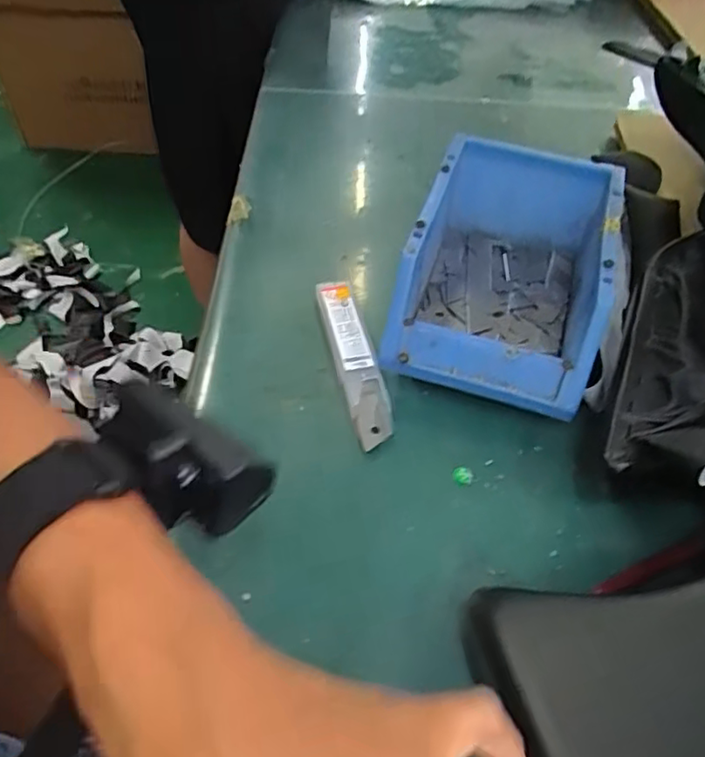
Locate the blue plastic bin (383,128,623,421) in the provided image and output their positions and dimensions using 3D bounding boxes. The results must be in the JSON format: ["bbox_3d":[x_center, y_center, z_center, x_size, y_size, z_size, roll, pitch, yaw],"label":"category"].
[{"bbox_3d":[0.099,-0.071,0.405,0.118,0.070,0.180,17,52,10],"label":"blue plastic bin"}]

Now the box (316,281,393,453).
[{"bbox_3d":[0.001,-0.013,0.395,0.026,0.014,0.121,-11,53,-12],"label":"box"}]

